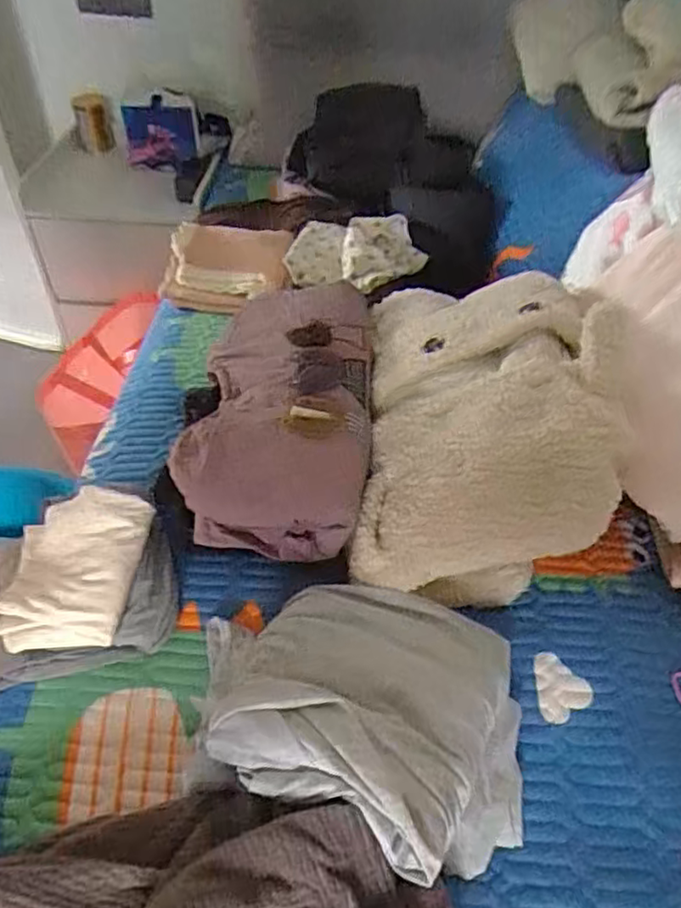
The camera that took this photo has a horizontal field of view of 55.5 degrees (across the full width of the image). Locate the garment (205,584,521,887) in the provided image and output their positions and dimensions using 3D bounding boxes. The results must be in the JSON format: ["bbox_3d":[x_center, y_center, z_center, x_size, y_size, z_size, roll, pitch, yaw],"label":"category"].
[{"bbox_3d":[0.016,0.226,0.554,0.289,0.093,0.237,8,47,3],"label":"garment"}]

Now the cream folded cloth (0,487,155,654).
[{"bbox_3d":[-0.285,0.122,0.684,0.138,0.072,0.165,7,46,2],"label":"cream folded cloth"}]

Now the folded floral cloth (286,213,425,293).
[{"bbox_3d":[0.026,-0.332,1.042,0.219,0.075,0.157,8,47,4],"label":"folded floral cloth"}]

